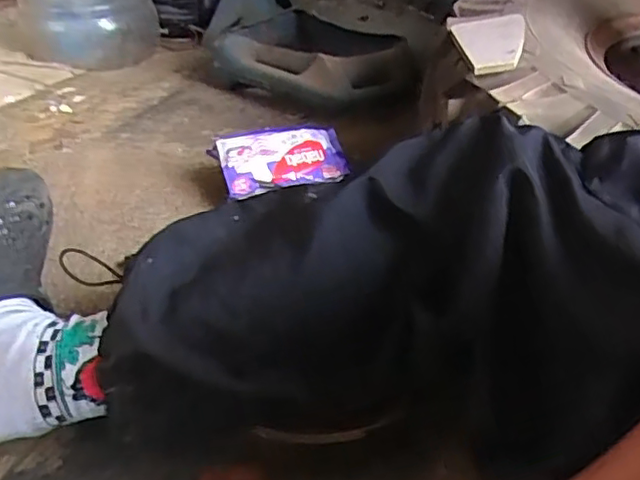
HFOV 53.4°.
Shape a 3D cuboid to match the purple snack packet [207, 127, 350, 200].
[{"bbox_3d":[-0.043,-0.099,0.781,0.162,0.032,0.081,-8,74,-19],"label":"purple snack packet"}]

